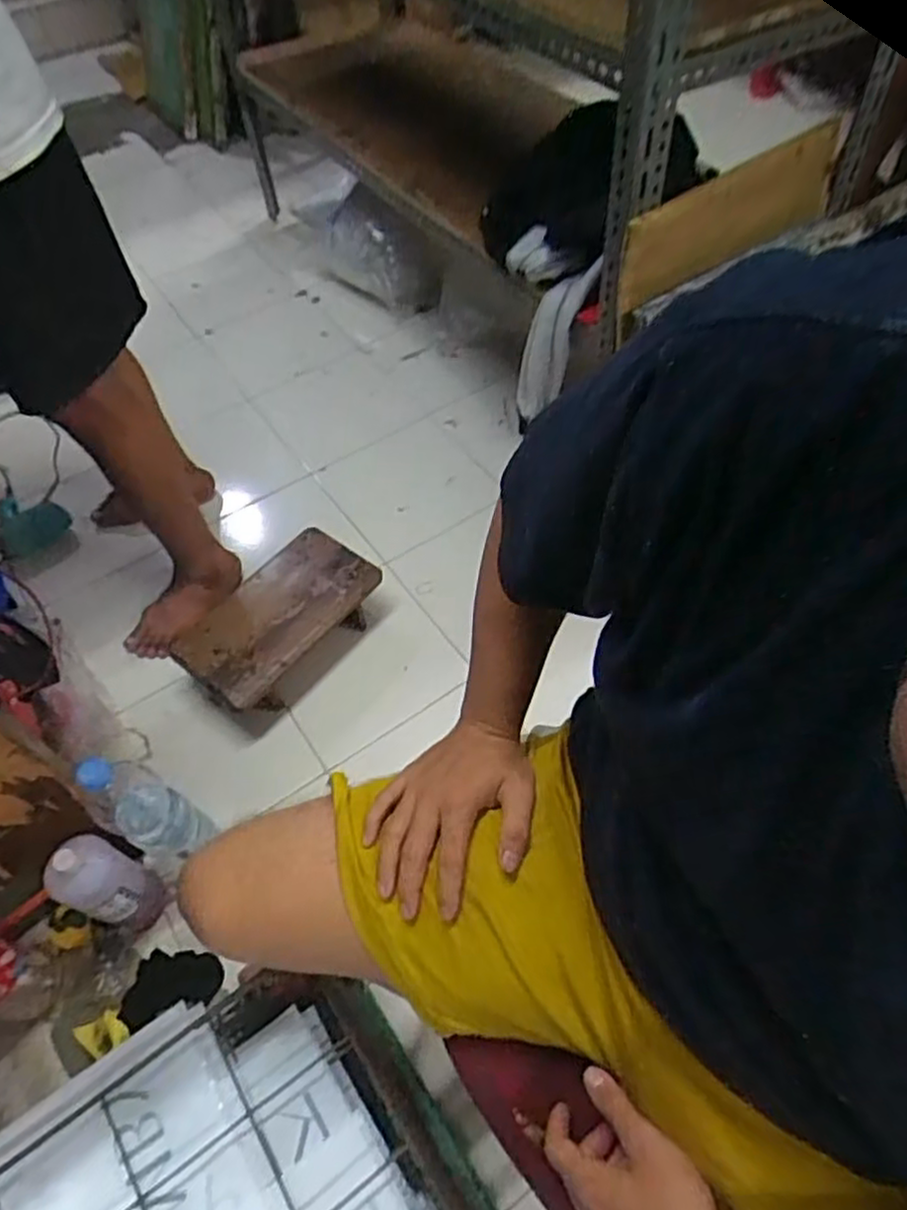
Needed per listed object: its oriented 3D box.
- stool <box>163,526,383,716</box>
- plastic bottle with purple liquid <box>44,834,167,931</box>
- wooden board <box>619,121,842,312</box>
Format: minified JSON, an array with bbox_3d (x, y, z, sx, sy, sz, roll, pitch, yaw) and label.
[{"bbox_3d":[-0.285,0.022,1.236,0.206,0.097,0.336,27,61,19],"label":"stool"},{"bbox_3d":[-0.457,0.376,0.972,0.074,0.217,0.084,27,61,20],"label":"plastic bottle with purple liquid"},{"bbox_3d":[0.406,-0.571,1.064,0.441,0.117,0.032,-31,41,-19],"label":"wooden board"}]

